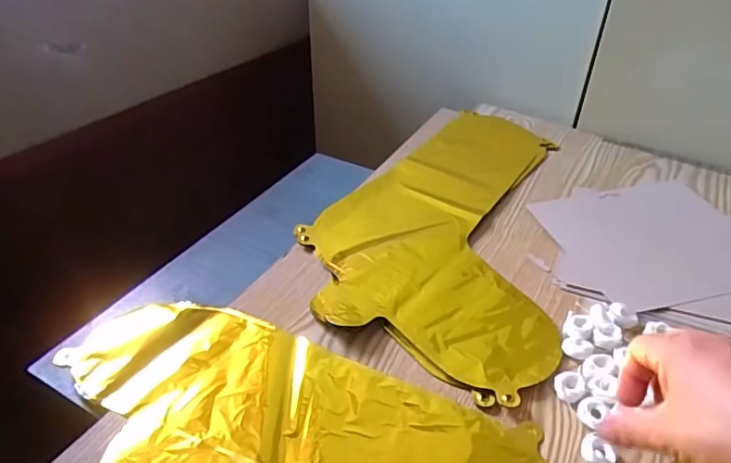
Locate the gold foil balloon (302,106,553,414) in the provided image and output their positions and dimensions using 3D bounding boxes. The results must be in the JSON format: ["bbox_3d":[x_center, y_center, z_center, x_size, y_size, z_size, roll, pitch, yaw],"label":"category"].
[{"bbox_3d":[0.100,-0.025,0.543,0.233,0.009,0.414,18,41,19],"label":"gold foil balloon"}]

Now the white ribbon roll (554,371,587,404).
[{"bbox_3d":[0.144,0.109,0.368,0.020,0.007,0.021,1,38,-1],"label":"white ribbon roll"}]

